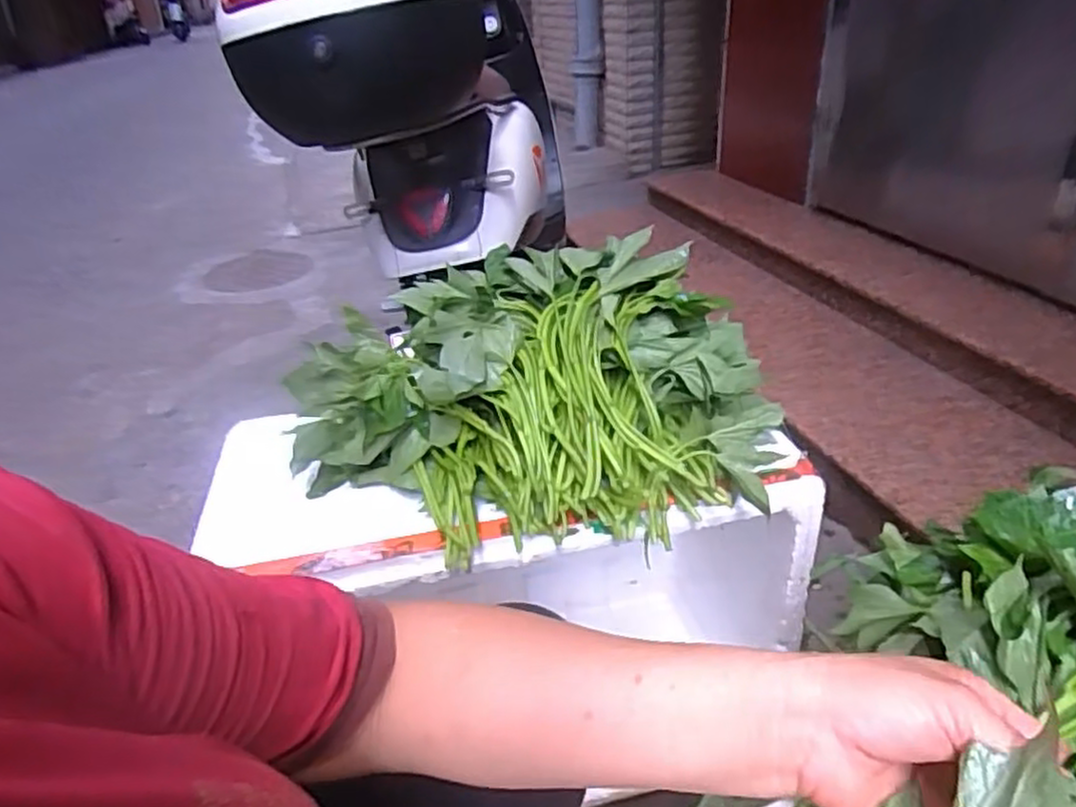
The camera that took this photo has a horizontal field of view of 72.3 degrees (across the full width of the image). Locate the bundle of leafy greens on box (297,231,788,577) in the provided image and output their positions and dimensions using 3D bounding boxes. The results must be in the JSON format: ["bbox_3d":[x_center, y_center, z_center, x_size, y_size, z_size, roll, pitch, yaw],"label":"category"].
[{"bbox_3d":[-0.018,-0.023,0.695,0.450,0.106,0.311,-7,70,3],"label":"bundle of leafy greens on box"}]

